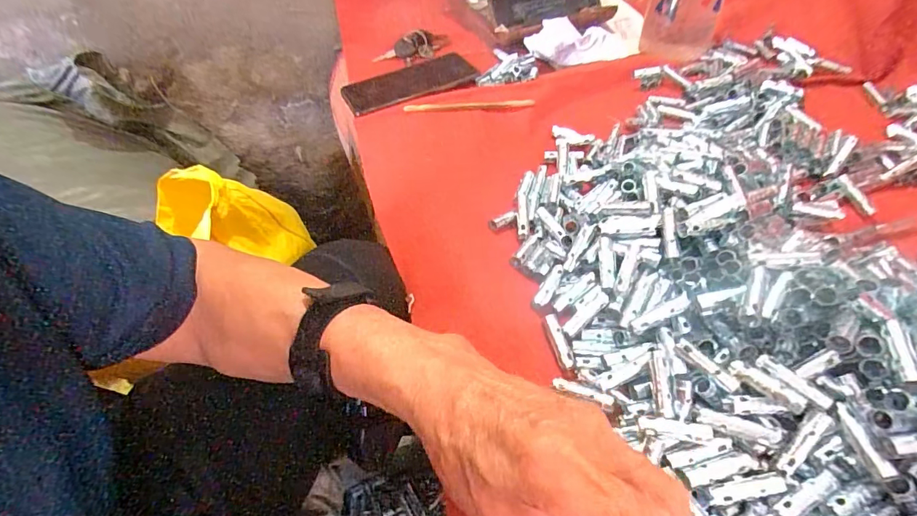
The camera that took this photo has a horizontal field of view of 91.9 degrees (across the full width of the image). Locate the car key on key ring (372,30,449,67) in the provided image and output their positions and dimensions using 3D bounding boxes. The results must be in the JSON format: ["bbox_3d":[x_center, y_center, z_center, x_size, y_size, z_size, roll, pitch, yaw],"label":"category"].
[{"bbox_3d":[-0.060,-0.294,0.606,0.107,0.024,0.035,-26,51,-16],"label":"car key on key ring"}]

